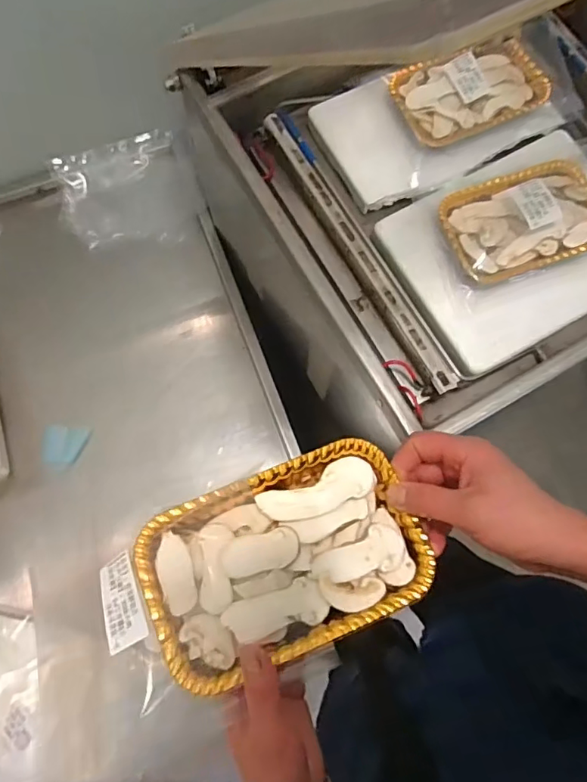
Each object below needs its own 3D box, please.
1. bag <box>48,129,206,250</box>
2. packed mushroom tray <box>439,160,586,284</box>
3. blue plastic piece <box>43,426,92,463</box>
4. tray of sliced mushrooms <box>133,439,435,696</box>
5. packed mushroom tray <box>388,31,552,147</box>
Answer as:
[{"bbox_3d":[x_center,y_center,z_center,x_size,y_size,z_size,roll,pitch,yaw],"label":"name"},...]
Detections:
[{"bbox_3d":[-0.303,-0.368,0.962,0.250,0.023,0.205,-15,76,-5],"label":"bag"},{"bbox_3d":[0.273,-0.205,0.607,0.188,0.035,0.122,-18,76,-6],"label":"packed mushroom tray"},{"bbox_3d":[-0.377,0.089,0.864,0.071,0.011,0.061,4,75,0],"label":"blue plastic piece"},{"bbox_3d":[-0.006,0.116,0.365,0.186,0.027,0.119,-22,76,-7],"label":"tray of sliced mushrooms"},{"bbox_3d":[0.221,-0.378,0.650,0.173,0.031,0.105,-22,76,-7],"label":"packed mushroom tray"}]

